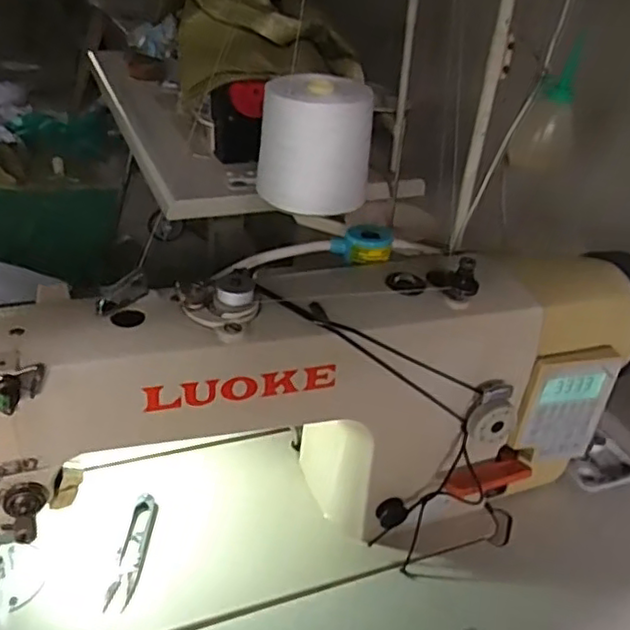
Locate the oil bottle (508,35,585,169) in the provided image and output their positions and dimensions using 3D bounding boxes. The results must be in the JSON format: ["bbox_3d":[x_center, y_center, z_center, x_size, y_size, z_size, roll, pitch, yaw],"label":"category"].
[{"bbox_3d":[0.276,-0.243,0.748,0.067,0.145,0.056,16,34,15],"label":"oil bottle"}]

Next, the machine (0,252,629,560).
[{"bbox_3d":[0.006,0.063,0.514,0.578,0.233,0.173,-6,34,-18],"label":"machine"}]

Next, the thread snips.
[{"bbox_3d":[-0.145,0.187,0.511,0.022,0.011,0.100,5,33,-2],"label":"thread snips"}]

